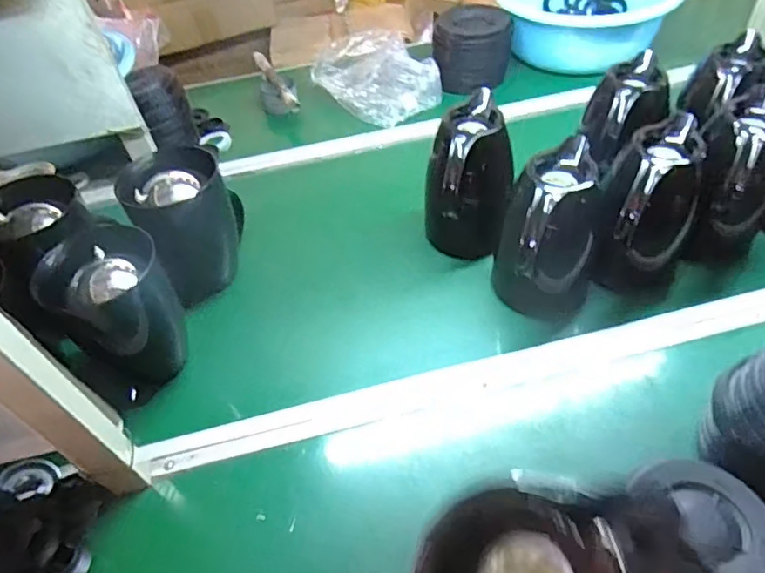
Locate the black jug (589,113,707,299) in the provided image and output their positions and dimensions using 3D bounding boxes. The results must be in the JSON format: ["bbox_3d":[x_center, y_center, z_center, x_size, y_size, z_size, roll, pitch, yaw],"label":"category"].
[{"bbox_3d":[0.333,-0.086,0.676,0.116,0.195,0.156,20,53,22],"label":"black jug"}]

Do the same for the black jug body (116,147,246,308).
[{"bbox_3d":[-0.255,-0.079,0.734,0.137,0.181,0.125,-22,50,-13],"label":"black jug body"}]

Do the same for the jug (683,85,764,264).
[{"bbox_3d":[0.459,-0.129,0.695,0.111,0.185,0.161,25,55,25],"label":"jug"}]

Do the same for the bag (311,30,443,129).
[{"bbox_3d":[-0.014,-0.440,1.106,0.200,0.068,0.284,-28,51,-18],"label":"bag"}]

